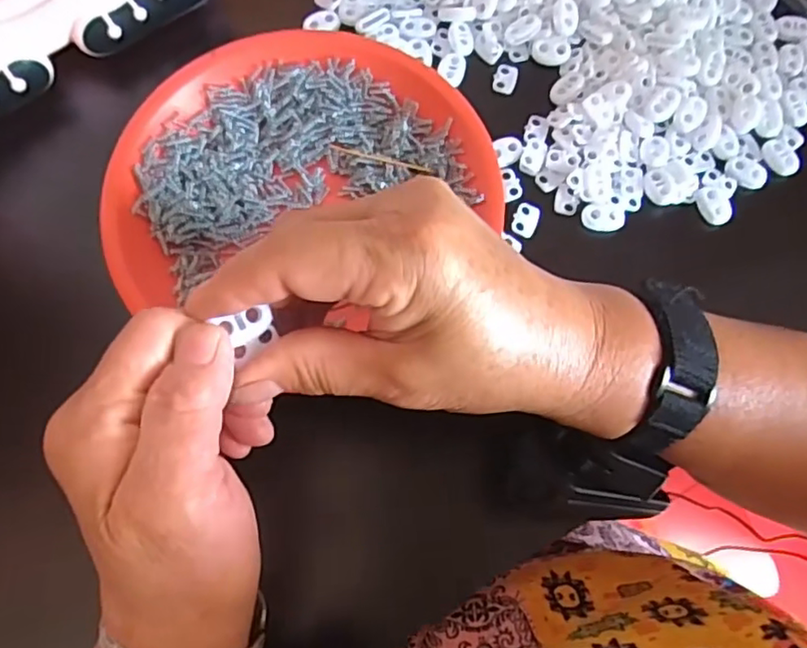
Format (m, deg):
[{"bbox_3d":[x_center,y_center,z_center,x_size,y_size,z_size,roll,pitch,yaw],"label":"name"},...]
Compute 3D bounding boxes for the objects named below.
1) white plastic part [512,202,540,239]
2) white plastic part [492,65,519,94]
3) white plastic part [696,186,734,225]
[{"bbox_3d":[0.067,-0.057,0.329,0.013,0.004,0.019,22,74,4],"label":"white plastic part"},{"bbox_3d":[0.060,-0.144,0.355,0.013,0.004,0.018,18,74,3],"label":"white plastic part"},{"bbox_3d":[0.171,-0.066,0.333,0.015,0.006,0.023,-16,75,-7],"label":"white plastic part"}]

